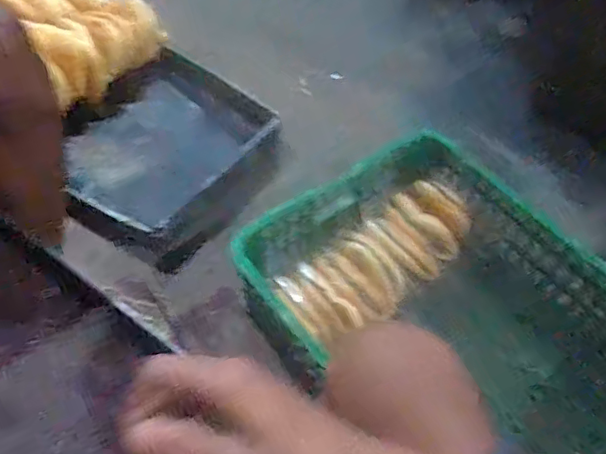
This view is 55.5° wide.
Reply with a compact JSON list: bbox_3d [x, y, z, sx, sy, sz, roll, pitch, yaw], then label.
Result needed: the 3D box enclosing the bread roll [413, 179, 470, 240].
[{"bbox_3d":[0.230,-0.034,0.940,0.043,0.032,0.113,-37,78,-28],"label":"bread roll"}]

